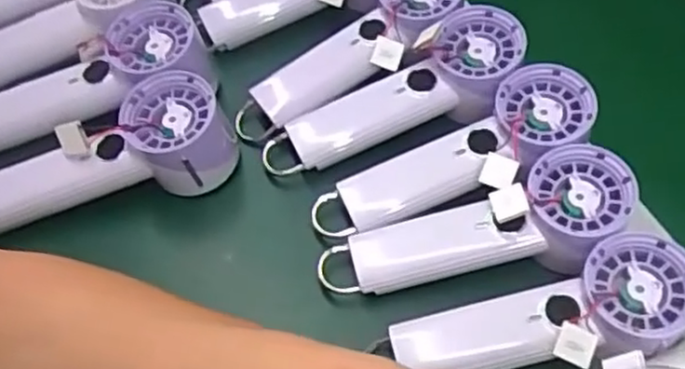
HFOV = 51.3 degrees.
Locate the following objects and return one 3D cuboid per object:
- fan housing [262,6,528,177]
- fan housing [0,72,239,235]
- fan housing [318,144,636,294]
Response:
[{"bbox_3d":[0.037,-0.055,0.493,0.197,0.044,0.067,-28,62,0],"label":"fan housing"},{"bbox_3d":[-0.165,-0.010,0.475,0.184,0.067,0.059,-20,60,0],"label":"fan housing"},{"bbox_3d":[0.083,0.031,0.445,0.190,0.044,0.060,-18,59,9],"label":"fan housing"}]

